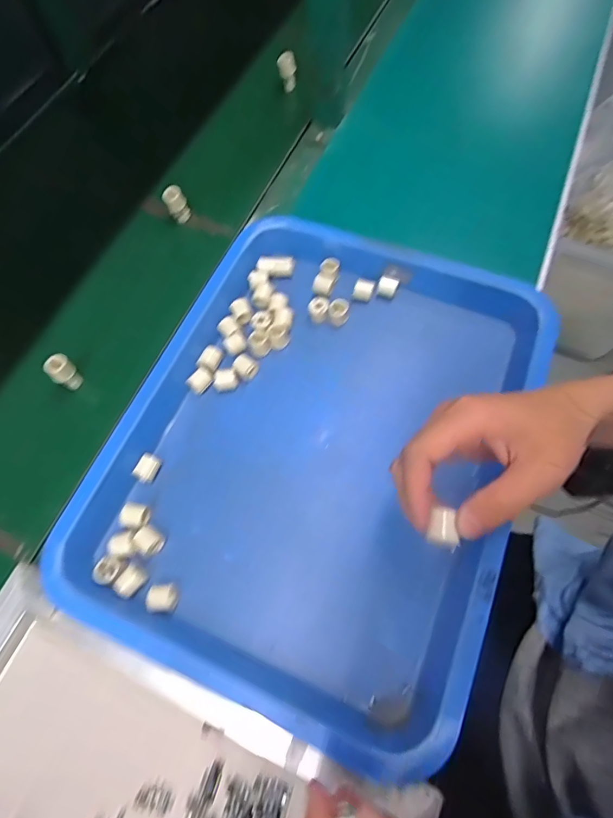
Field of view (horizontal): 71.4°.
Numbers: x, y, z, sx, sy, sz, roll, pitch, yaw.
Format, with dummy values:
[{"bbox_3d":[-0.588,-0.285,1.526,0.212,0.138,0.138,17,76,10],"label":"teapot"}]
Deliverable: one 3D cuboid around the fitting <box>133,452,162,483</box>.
[{"bbox_3d":[-0.147,0.055,0.394,0.018,0.017,0.023,25,72,13],"label":"fitting"}]

